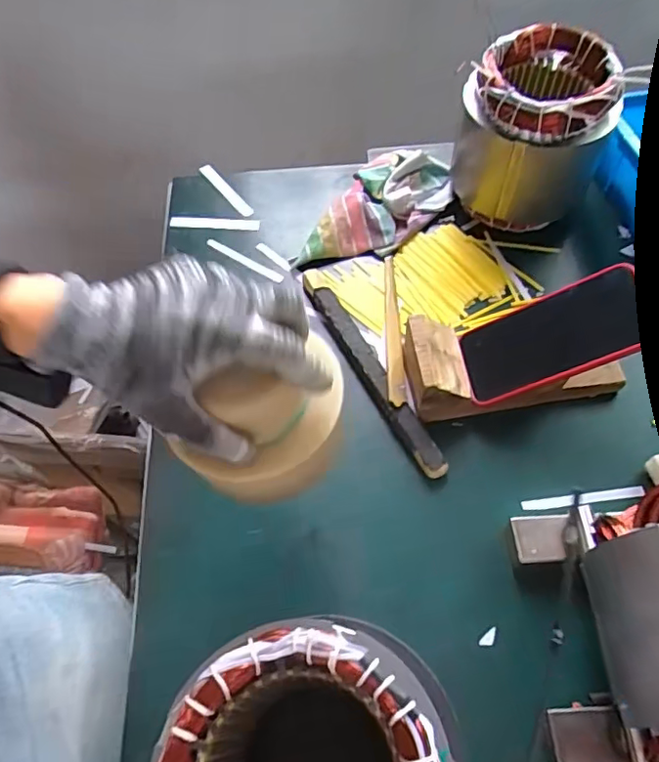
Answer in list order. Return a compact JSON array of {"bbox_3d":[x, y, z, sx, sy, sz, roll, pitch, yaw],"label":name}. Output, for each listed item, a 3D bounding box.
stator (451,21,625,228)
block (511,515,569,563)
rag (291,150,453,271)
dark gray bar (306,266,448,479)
[{"bbox_3d":[0.223,-0.275,0.639,0.155,0.152,0.144,11,60,10],"label":"stator"},{"bbox_3d":[0.176,0.132,0.477,0.045,0.015,0.037,-5,59,1],"label":"block"},{"bbox_3d":[0.061,-0.200,0.674,0.107,0.032,0.202,24,64,17],"label":"rag"},{"bbox_3d":[0.036,-0.017,0.576,0.029,0.019,0.260,-24,60,-10],"label":"dark gray bar"}]

